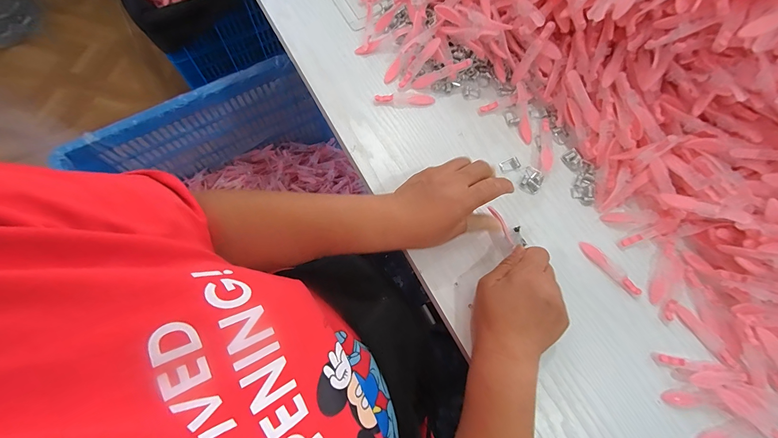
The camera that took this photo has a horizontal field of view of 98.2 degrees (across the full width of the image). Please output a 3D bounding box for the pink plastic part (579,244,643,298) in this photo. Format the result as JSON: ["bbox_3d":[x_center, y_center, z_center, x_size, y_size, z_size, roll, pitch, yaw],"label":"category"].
[{"bbox_3d":[0.251,0.056,0.383,0.015,0.008,0.079,-41,79,-15],"label":"pink plastic part"}]

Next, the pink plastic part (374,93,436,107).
[{"bbox_3d":[0.020,-0.159,0.445,0.080,0.007,0.018,0,72,-4],"label":"pink plastic part"}]

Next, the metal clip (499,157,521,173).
[{"bbox_3d":[0.151,-0.068,0.421,0.025,0.005,0.015,-19,74,-9],"label":"metal clip"}]

